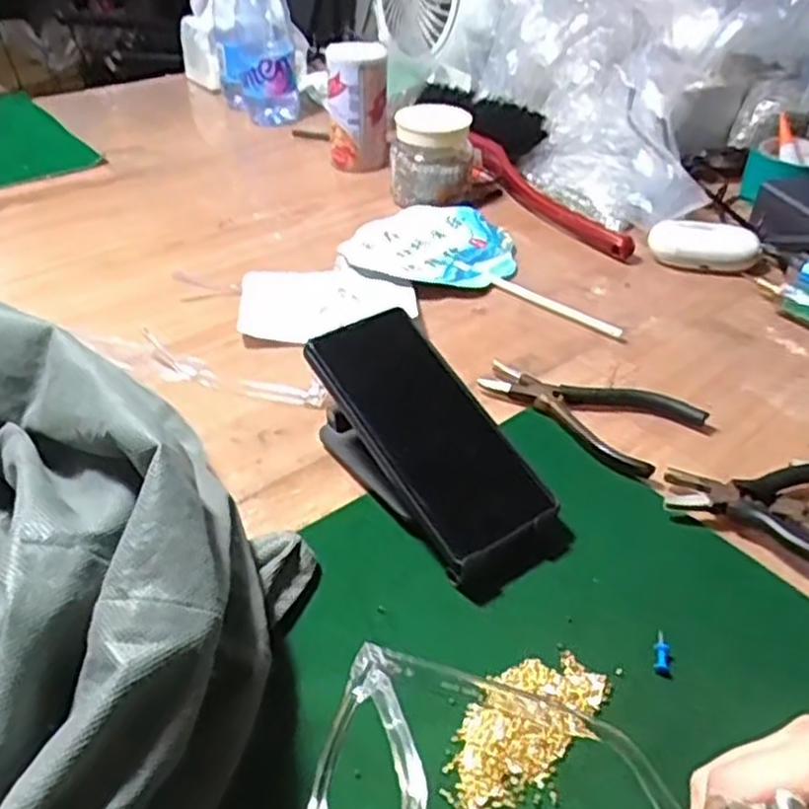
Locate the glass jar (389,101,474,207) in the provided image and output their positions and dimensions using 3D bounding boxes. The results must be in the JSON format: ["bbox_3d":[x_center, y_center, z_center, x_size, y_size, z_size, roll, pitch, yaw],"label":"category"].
[{"bbox_3d":[0.026,-0.247,0.766,0.075,0.084,0.075,0,39,0],"label":"glass jar"}]

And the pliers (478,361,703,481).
[{"bbox_3d":[0.124,-0.002,0.526,0.135,0.015,0.082,29,47,31],"label":"pliers"}]

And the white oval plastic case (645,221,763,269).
[{"bbox_3d":[0.270,-0.145,0.691,0.092,0.026,0.041,7,39,8],"label":"white oval plastic case"}]

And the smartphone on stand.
[{"bbox_3d":[0.012,0.035,0.461,0.076,0.067,0.178,-27,67,-30],"label":"smartphone on stand"}]

